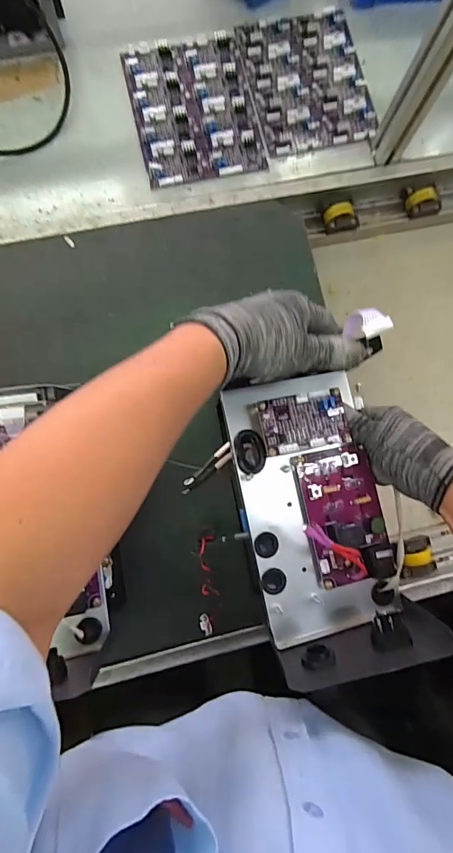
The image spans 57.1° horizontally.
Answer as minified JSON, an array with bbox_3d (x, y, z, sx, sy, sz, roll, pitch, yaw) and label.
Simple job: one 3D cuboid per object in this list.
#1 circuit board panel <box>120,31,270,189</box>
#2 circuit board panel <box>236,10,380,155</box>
[{"bbox_3d":[-0.051,-0.501,0.657,0.185,0.008,0.246,-12,83,-7],"label":"circuit board panel"},{"bbox_3d":[0.128,-0.558,0.672,0.187,0.008,0.238,-13,83,-7],"label":"circuit board panel"}]

